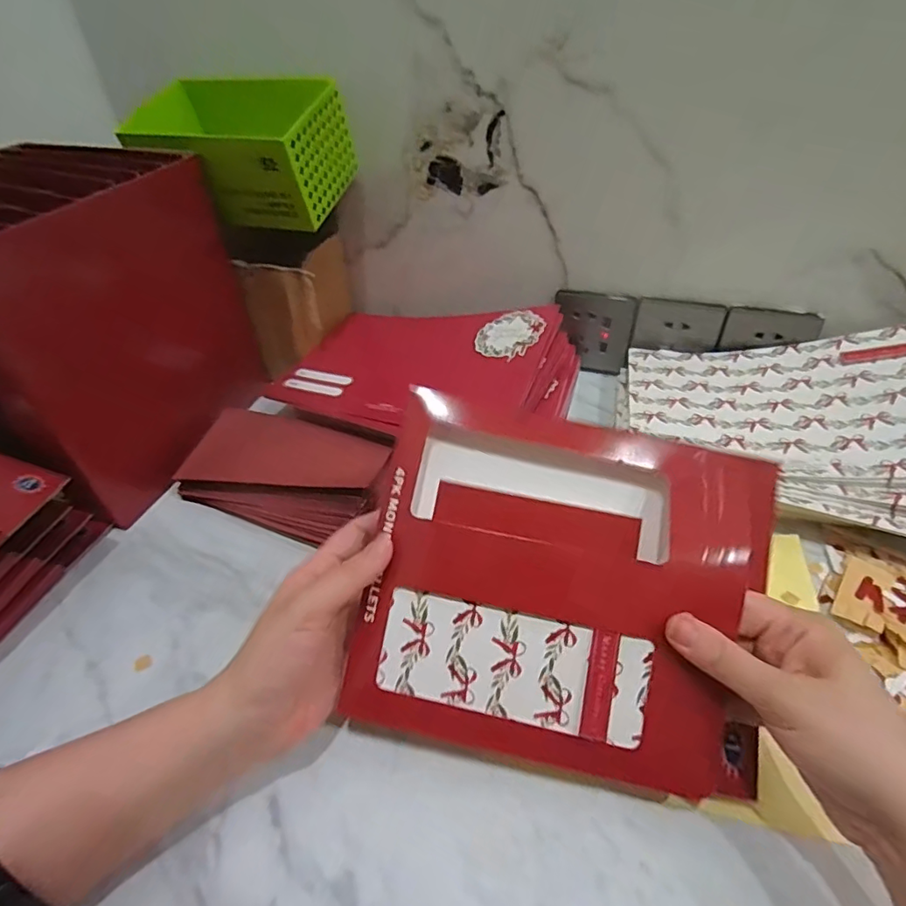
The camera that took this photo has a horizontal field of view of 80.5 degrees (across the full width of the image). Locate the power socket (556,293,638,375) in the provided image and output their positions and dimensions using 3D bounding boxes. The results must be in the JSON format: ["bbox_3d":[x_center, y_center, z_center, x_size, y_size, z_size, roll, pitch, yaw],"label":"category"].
[{"bbox_3d":[0.153,-0.132,0.588,0.082,0.085,0.019,8,44,11],"label":"power socket"}]

